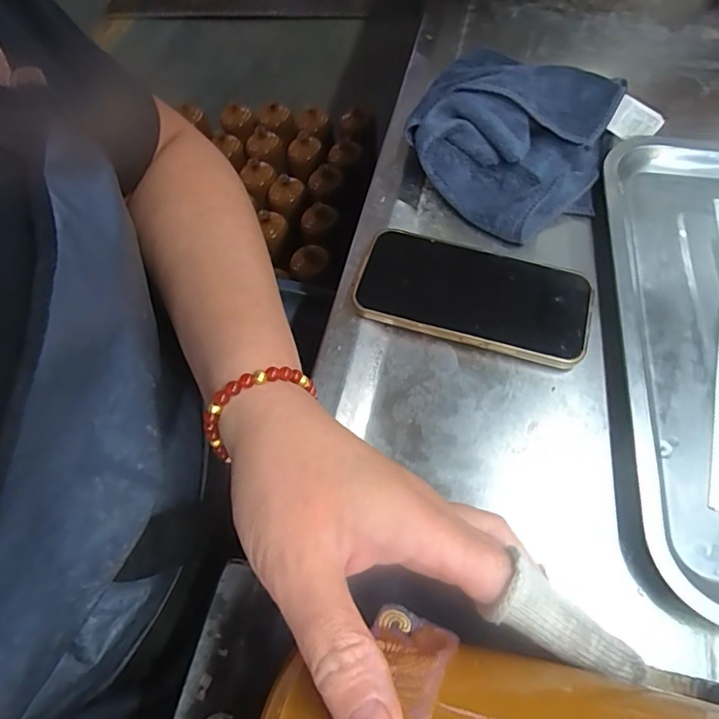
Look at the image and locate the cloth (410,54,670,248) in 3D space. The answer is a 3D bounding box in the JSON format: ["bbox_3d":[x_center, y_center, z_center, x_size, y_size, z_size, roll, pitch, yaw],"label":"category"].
[{"bbox_3d":[0.121,-0.184,0.390,0.172,0.051,0.162,34,68,17],"label":"cloth"}]

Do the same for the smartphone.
[{"bbox_3d":[0.079,-0.046,0.345,0.158,0.014,0.078,16,64,9],"label":"smartphone"}]

